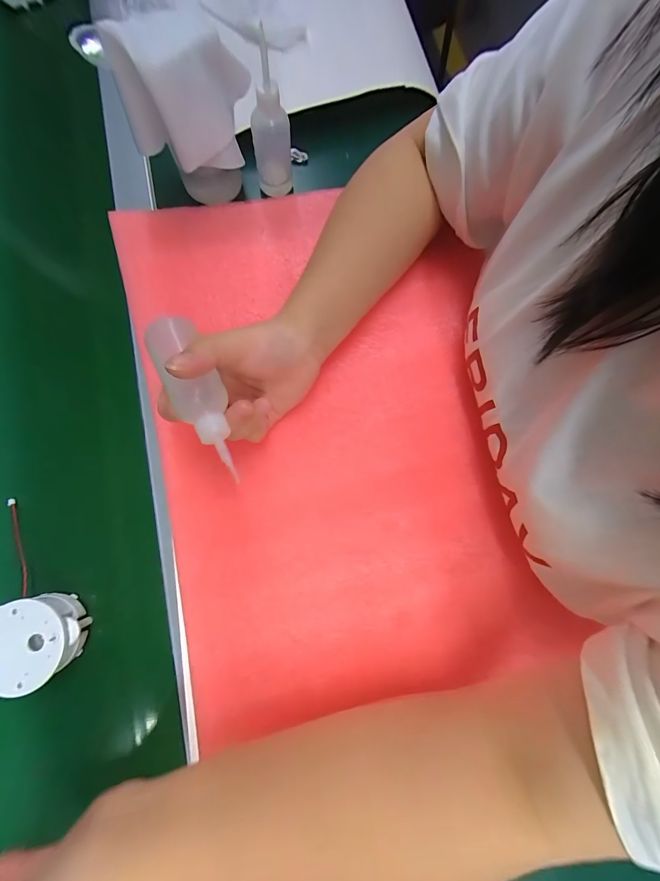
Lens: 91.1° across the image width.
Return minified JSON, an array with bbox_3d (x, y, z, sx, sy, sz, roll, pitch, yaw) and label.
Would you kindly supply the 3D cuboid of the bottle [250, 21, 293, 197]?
[{"bbox_3d":[-0.056,-0.295,0.296,0.037,0.103,0.046,-10,78,-2],"label":"bottle"}]

